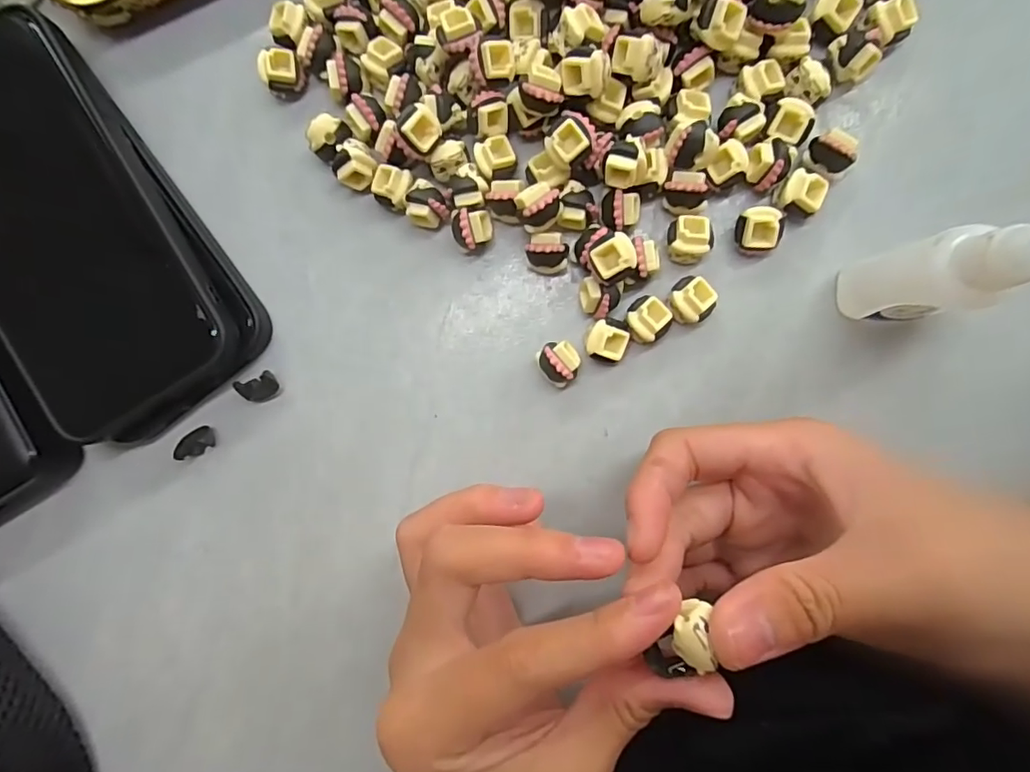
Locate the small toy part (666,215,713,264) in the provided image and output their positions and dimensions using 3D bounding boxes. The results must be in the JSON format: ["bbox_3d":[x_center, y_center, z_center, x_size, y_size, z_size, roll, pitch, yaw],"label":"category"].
[{"bbox_3d":[0.064,-0.054,0.204,0.015,0.014,0.016,0,90,6],"label":"small toy part"}]

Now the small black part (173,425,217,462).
[{"bbox_3d":[-0.130,0.023,0.223,0.015,0.008,0.010,-21,88,6],"label":"small black part"}]

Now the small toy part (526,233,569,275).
[{"bbox_3d":[0.012,-0.049,0.208,0.015,0.015,0.014,2,90,6],"label":"small toy part"}]

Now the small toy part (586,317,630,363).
[{"bbox_3d":[0.034,-0.017,0.206,0.015,0.012,0.016,24,93,5],"label":"small toy part"}]

